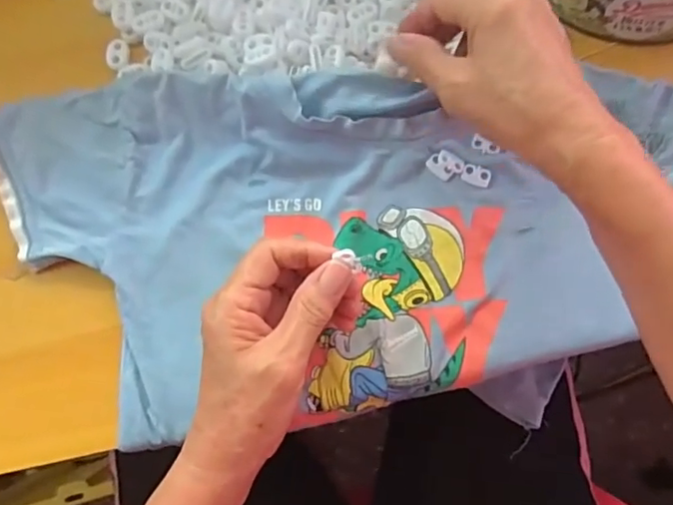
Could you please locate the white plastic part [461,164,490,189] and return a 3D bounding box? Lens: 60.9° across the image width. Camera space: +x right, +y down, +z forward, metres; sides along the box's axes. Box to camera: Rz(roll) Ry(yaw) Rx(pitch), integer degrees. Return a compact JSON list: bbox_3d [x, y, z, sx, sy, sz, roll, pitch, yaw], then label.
[{"bbox_3d":[0.092,-0.051,0.377,0.019,0.004,0.013,19,79,3],"label":"white plastic part"}]

